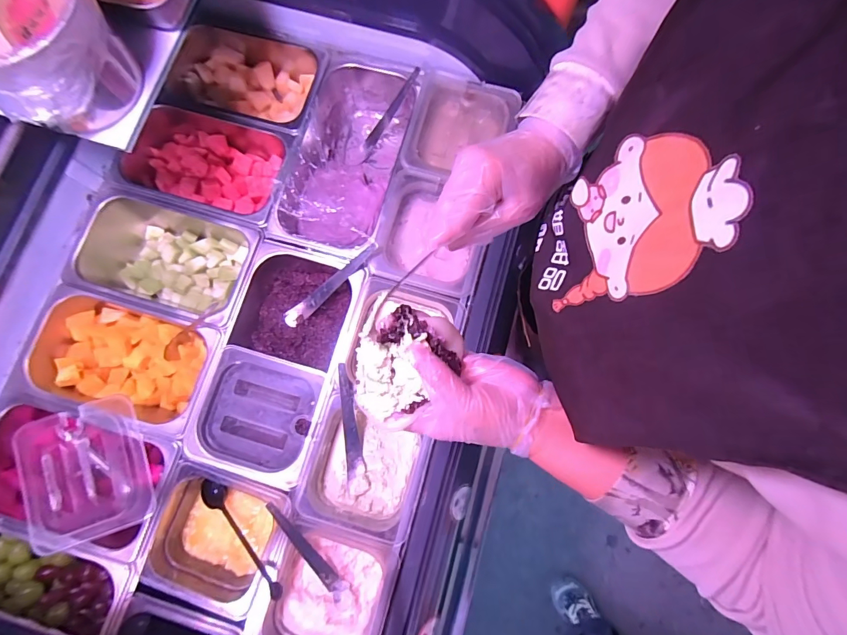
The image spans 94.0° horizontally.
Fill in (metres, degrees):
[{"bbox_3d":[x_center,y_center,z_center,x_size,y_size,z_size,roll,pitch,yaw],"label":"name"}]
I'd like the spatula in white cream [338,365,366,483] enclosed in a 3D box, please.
[{"bbox_3d":[-0.104,0.147,0.556,0.025,0.010,0.166,-6,99,-1],"label":"spatula in white cream"}]

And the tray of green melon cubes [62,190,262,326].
[{"bbox_3d":[-0.406,-0.090,0.638,0.284,0.091,0.162,15,80,3],"label":"tray of green melon cubes"}]

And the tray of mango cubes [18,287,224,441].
[{"bbox_3d":[-0.446,0.062,0.602,0.265,0.088,0.164,16,80,3],"label":"tray of mango cubes"}]

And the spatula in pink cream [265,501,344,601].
[{"bbox_3d":[-0.158,0.315,0.536,0.021,0.015,0.172,-32,103,-6],"label":"spatula in pink cream"}]

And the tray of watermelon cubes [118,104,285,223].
[{"bbox_3d":[-0.352,-0.249,0.660,0.257,0.079,0.165,14,80,2],"label":"tray of watermelon cubes"}]

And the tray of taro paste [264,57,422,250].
[{"bbox_3d":[-0.121,-0.258,0.678,0.168,0.107,0.343,16,80,3],"label":"tray of taro paste"}]

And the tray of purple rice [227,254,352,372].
[{"bbox_3d":[-0.209,-0.020,0.623,0.171,0.076,0.161,17,80,3],"label":"tray of purple rice"}]

